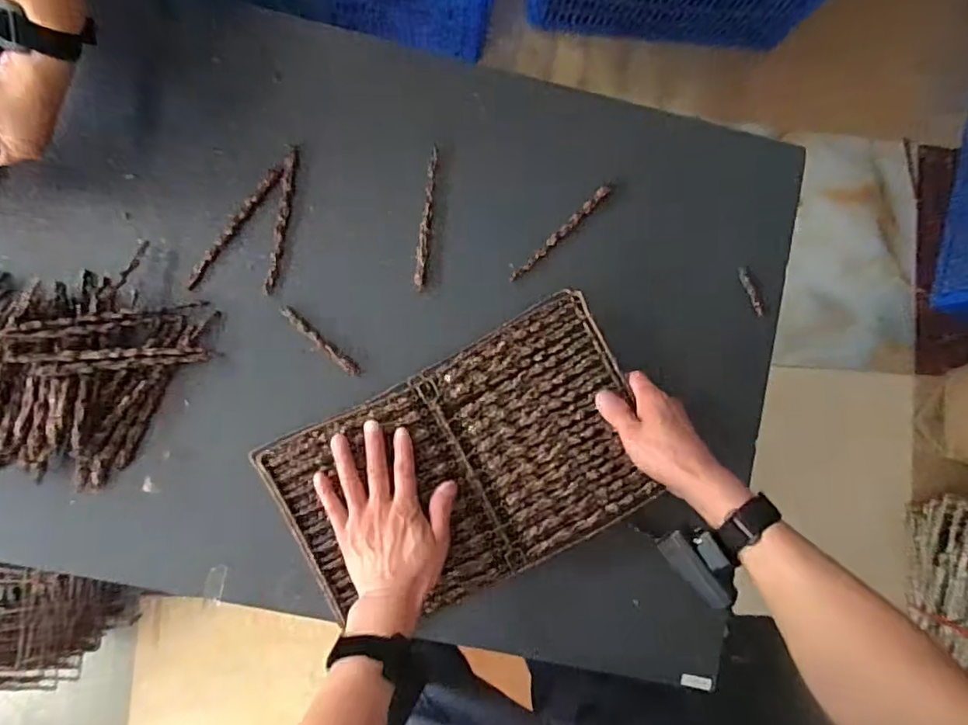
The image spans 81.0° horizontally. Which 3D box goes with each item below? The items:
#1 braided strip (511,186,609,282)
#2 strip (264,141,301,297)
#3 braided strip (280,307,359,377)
[{"bbox_3d":[0.082,-0.137,0.603,0.012,0.014,0.144,45,83,-3],"label":"braided strip"},{"bbox_3d":[-0.206,-0.147,0.579,0.014,0.008,0.154,8,86,-6],"label":"strip"},{"bbox_3d":[-0.166,-0.022,0.577,0.099,0.010,0.013,42,84,-3],"label":"braided strip"}]

